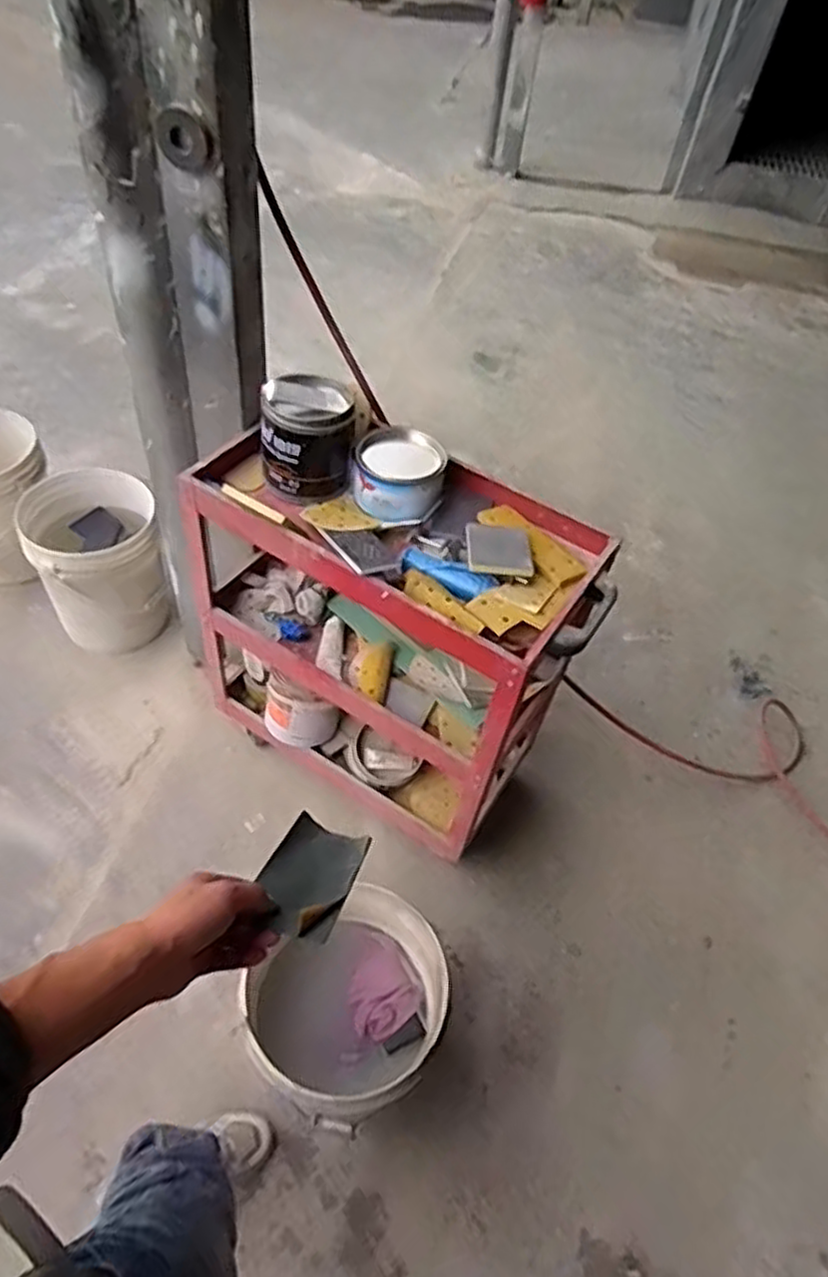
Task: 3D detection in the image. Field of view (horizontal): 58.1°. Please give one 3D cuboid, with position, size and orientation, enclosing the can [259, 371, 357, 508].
[{"bbox_3d":[-0.181,-0.341,1.263,0.151,0.172,0.142,0,51,-7],"label":"can"}]

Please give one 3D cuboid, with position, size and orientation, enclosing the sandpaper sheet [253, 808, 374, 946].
[{"bbox_3d":[-0.088,0.201,0.645,0.076,0.020,0.125,13,26,9],"label":"sandpaper sheet"}]

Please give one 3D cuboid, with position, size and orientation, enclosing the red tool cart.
[{"bbox_3d":[-0.048,0.002,1.466,0.706,0.672,0.352,30,54,20],"label":"red tool cart"}]

